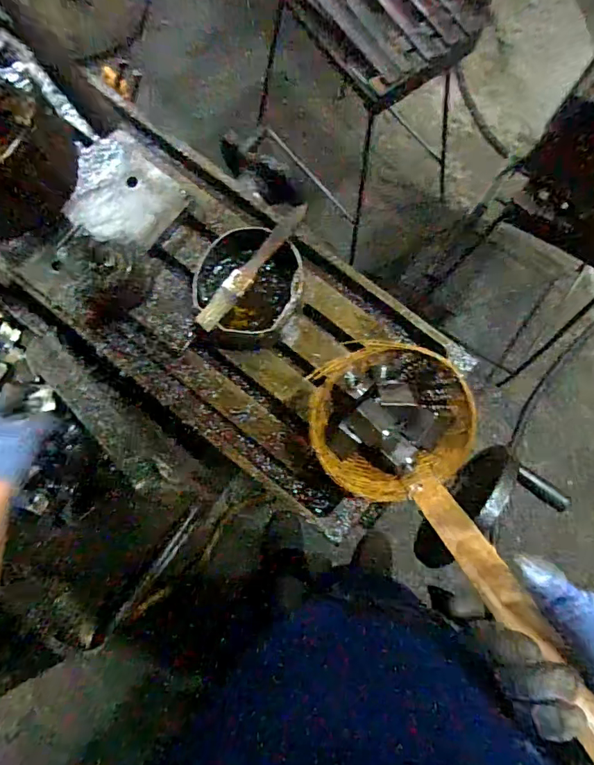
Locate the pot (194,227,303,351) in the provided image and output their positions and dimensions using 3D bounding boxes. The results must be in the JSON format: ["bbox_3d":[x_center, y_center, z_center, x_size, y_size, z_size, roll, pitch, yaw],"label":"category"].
[{"bbox_3d":[-0.047,-0.094,0.481,0.101,0.060,0.108,-3,78,0],"label":"pot"}]

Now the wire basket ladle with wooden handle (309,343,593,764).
[{"bbox_3d":[0.140,0.129,0.303,0.135,0.102,0.451,-26,42,-5],"label":"wire basket ladle with wooden handle"}]

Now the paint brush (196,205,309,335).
[{"bbox_3d":[-0.043,-0.113,0.455,0.024,0.015,0.153,36,81,7],"label":"paint brush"}]

